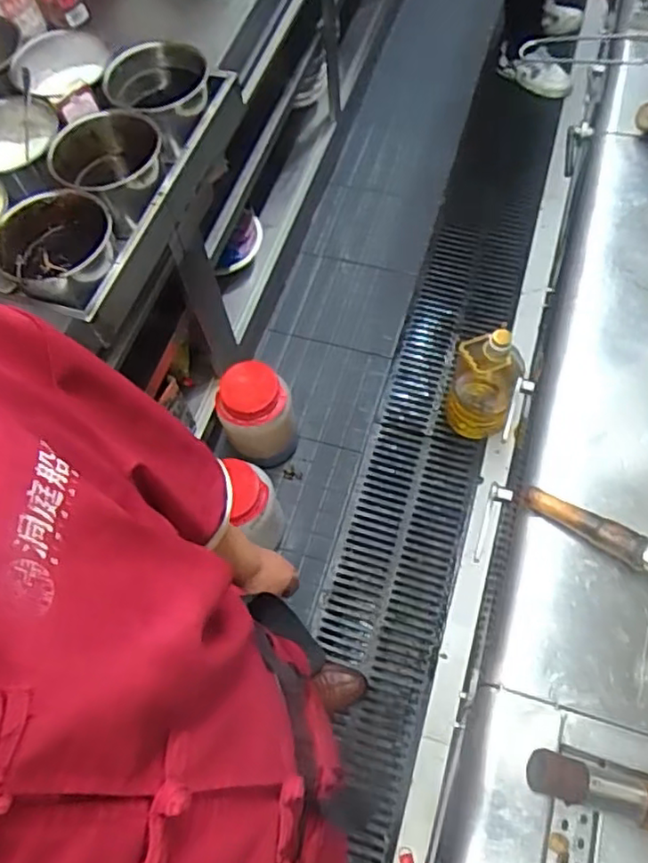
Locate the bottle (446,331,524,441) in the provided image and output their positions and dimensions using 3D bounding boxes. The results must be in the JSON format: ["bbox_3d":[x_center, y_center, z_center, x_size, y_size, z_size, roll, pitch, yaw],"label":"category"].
[{"bbox_3d":[0.383,-0.132,1.511,0.152,0.355,0.166,-2,63,3],"label":"bottle"}]

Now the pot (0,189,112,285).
[{"bbox_3d":[-0.362,-0.249,0.878,0.170,0.088,0.147,2,64,5],"label":"pot"}]

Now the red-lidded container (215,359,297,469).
[{"bbox_3d":[-0.155,-0.030,1.538,0.163,0.251,0.162,-2,63,3],"label":"red-lidded container"}]

